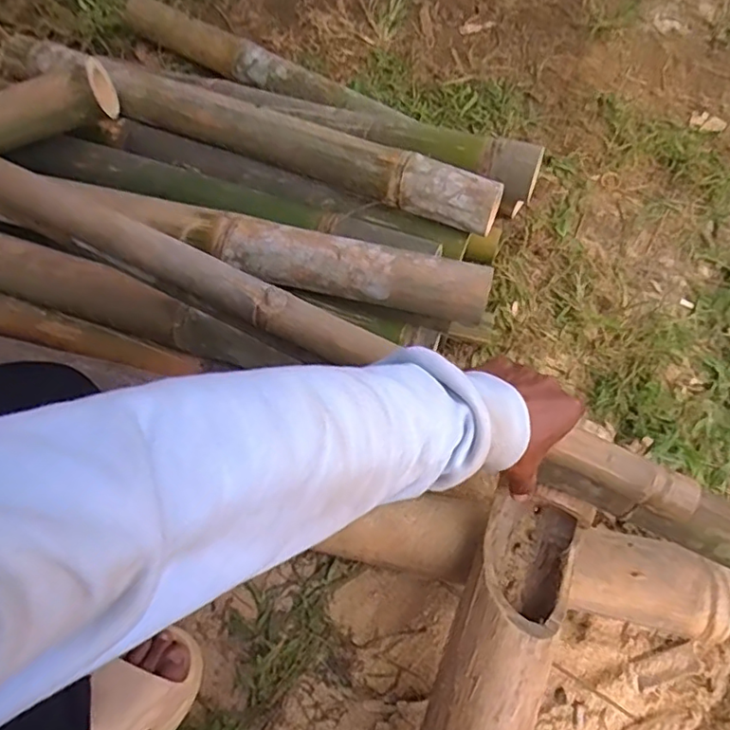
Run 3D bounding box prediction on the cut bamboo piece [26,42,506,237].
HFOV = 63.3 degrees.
[{"bbox_3d":[-0.139,-0.295,0.741,0.635,0.052,0.072,23,66,10],"label":"cut bamboo piece"}]

